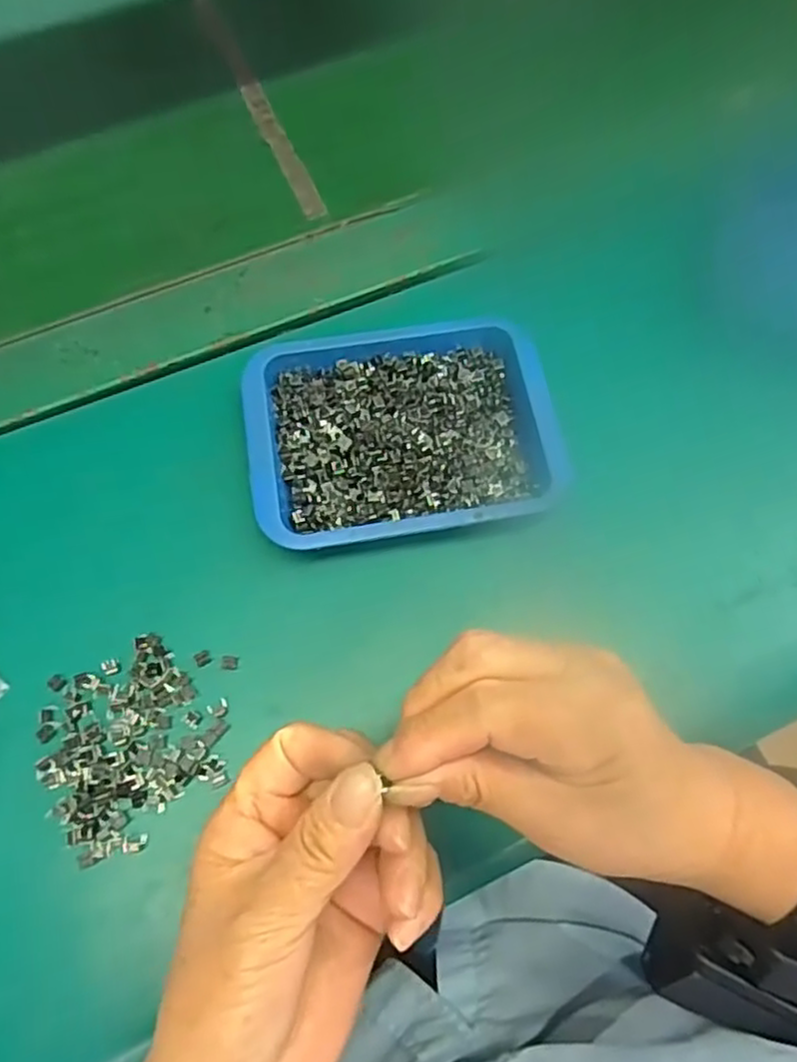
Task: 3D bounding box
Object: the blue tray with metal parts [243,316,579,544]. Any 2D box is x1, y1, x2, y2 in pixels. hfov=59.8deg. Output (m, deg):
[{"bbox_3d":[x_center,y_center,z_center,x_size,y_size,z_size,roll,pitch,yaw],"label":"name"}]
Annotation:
[{"bbox_3d":[0.002,-0.053,0.366,0.157,0.022,0.119,-9,70,-4],"label":"blue tray with metal parts"}]

